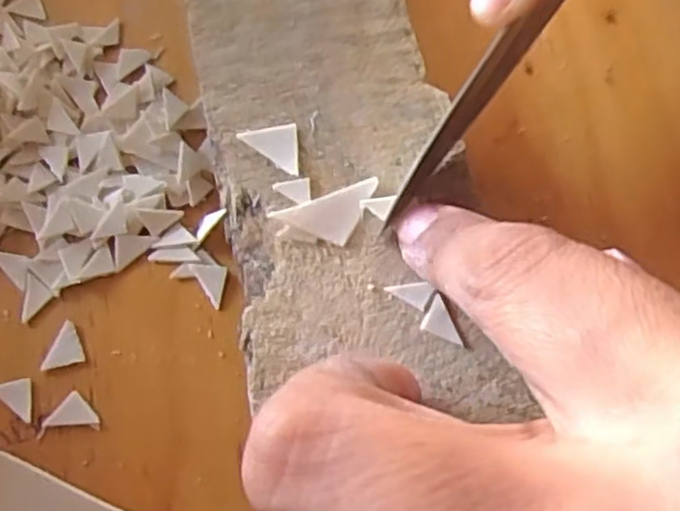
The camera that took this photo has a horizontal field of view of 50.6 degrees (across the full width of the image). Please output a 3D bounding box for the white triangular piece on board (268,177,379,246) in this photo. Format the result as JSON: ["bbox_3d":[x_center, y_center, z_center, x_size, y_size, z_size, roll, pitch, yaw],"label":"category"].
[{"bbox_3d":[-0.002,-0.008,0.150,0.023,0.004,0.011,-19,72,-8],"label":"white triangular piece on board"}]

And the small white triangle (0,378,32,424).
[{"bbox_3d":[-0.069,0.031,0.152,0.008,0.004,0.009,-8,66,-5],"label":"small white triangle"}]

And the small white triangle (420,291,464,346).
[{"bbox_3d":[0.022,0.013,0.143,0.009,0.004,0.007,25,71,7],"label":"small white triangle"}]

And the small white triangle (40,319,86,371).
[{"bbox_3d":[-0.061,0.019,0.155,0.009,0.004,0.009,-14,71,-6],"label":"small white triangle"}]

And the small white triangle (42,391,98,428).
[{"bbox_3d":[-0.057,0.032,0.152,0.011,0.004,0.007,-4,68,-1],"label":"small white triangle"}]

